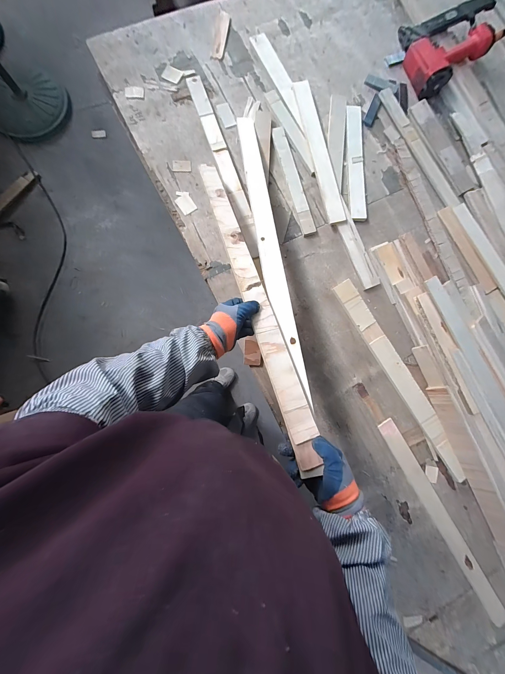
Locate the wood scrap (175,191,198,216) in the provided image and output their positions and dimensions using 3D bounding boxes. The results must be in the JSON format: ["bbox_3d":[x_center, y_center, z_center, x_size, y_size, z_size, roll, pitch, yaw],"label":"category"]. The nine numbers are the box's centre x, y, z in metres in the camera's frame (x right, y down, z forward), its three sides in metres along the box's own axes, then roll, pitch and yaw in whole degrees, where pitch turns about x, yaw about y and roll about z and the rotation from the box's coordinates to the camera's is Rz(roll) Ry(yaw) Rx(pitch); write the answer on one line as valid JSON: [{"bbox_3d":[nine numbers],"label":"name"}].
[{"bbox_3d":[-0.197,-0.394,0.732,0.045,0.006,0.068,-32,94,-9],"label":"wood scrap"}]

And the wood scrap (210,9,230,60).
[{"bbox_3d":[-0.099,-0.949,0.788,0.038,0.011,0.176,9,84,-4],"label":"wood scrap"}]

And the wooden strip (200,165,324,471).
[{"bbox_3d":[-0.003,-0.108,0.534,0.054,0.022,0.719,-18,71,0],"label":"wooden strip"}]

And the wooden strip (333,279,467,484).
[{"bbox_3d":[0.430,0.114,0.725,0.062,0.021,0.638,-30,87,-7],"label":"wooden strip"}]

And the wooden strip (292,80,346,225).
[{"bbox_3d":[0.206,-0.564,0.760,0.058,0.012,0.457,-13,86,2],"label":"wooden strip"}]

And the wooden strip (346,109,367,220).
[{"bbox_3d":[0.324,-0.547,0.783,0.051,0.008,0.376,0,84,-5],"label":"wooden strip"}]

